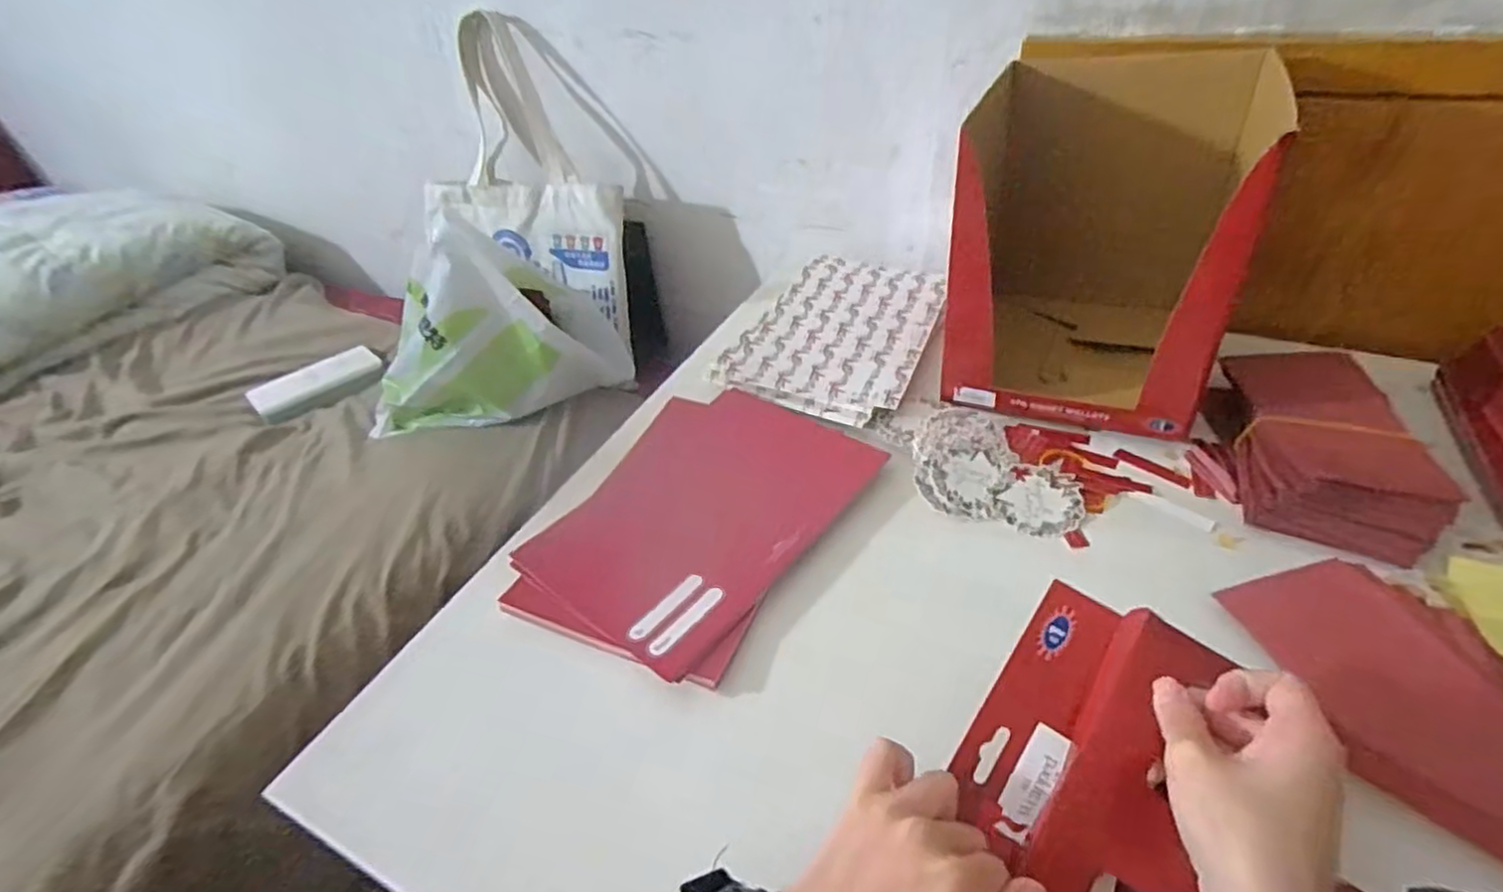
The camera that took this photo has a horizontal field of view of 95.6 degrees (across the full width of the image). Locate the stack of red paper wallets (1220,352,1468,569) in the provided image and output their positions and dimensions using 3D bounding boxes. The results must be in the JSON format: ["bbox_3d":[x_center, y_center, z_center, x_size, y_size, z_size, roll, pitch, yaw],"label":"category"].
[{"bbox_3d":[0.439,-0.003,0.525,0.115,0.056,0.194,11,40,19],"label":"stack of red paper wallets"}]

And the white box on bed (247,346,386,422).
[{"bbox_3d":[-0.650,-0.098,1.011,0.038,0.041,0.174,18,43,26],"label":"white box on bed"}]

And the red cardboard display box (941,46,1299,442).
[{"bbox_3d":[0.306,-0.178,0.604,0.221,0.249,0.248,13,41,20],"label":"red cardboard display box"}]

